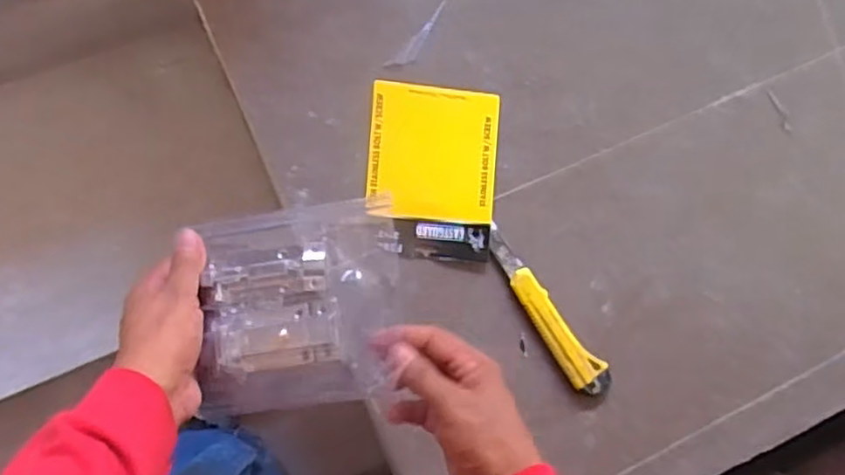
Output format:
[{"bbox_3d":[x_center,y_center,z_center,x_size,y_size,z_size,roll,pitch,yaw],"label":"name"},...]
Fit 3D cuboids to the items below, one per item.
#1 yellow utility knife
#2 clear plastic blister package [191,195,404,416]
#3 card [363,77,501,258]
[{"bbox_3d":[0.121,0.073,0.668,0.037,0.020,0.193,-35,94,-6],"label":"yellow utility knife"},{"bbox_3d":[-0.090,0.055,0.491,0.130,0.035,0.132,-9,75,0],"label":"clear plastic blister package"},{"bbox_3d":[0.011,-0.063,0.652,0.123,0.006,0.165,5,83,-11],"label":"card"}]

